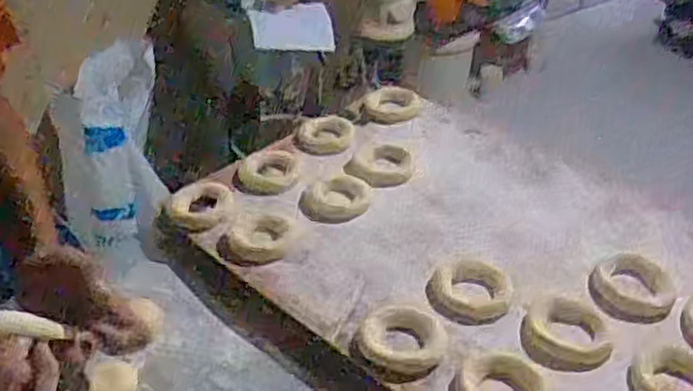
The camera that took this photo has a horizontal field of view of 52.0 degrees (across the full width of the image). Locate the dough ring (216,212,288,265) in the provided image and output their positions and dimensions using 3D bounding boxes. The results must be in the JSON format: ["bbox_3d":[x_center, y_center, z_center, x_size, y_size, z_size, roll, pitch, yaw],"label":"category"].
[{"bbox_3d":[-0.096,0.045,0.746,0.067,0.012,0.073,2,35,-2],"label":"dough ring"}]

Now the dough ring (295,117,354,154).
[{"bbox_3d":[-0.028,-0.079,0.905,0.071,0.014,0.075,2,35,-2],"label":"dough ring"}]

